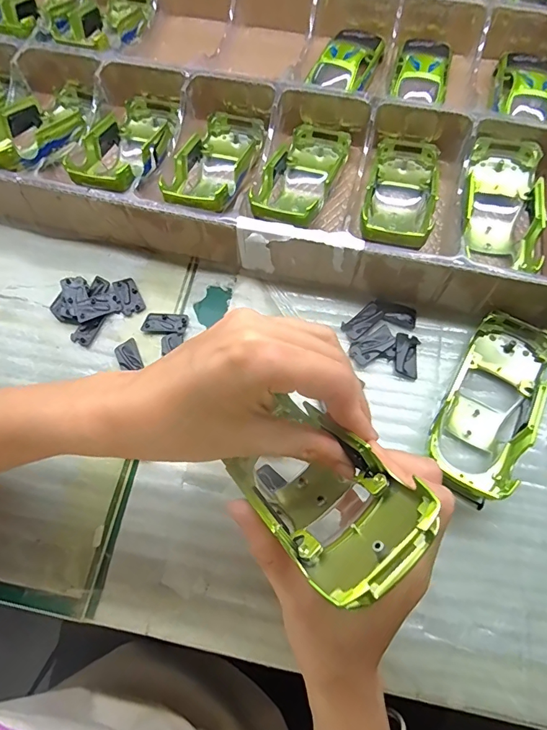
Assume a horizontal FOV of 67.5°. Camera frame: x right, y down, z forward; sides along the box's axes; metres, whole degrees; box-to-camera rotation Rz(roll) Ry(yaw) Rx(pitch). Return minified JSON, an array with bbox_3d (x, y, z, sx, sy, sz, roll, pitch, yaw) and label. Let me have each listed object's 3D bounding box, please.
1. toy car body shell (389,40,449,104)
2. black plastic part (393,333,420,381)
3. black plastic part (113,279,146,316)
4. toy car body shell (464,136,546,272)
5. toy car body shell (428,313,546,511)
[{"bbox_3d":[0.138,-0.275,0.375,0.044,0.019,0.089,15,70,7],"label":"toy car body shell"},{"bbox_3d":[0.098,-0.008,0.301,0.018,0.005,0.033,11,70,5],"label":"black plastic part"},{"bbox_3d":[-0.117,-0.056,0.331,0.017,0.007,0.030,-25,71,-9],"label":"black plastic part"},{"bbox_3d":[0.178,-0.127,0.325,0.057,0.033,0.119,10,70,6],"label":"toy car body shell"},{"bbox_3d":[0.148,0.025,0.273,0.053,0.033,0.133,28,72,11],"label":"toy car body shell"}]

